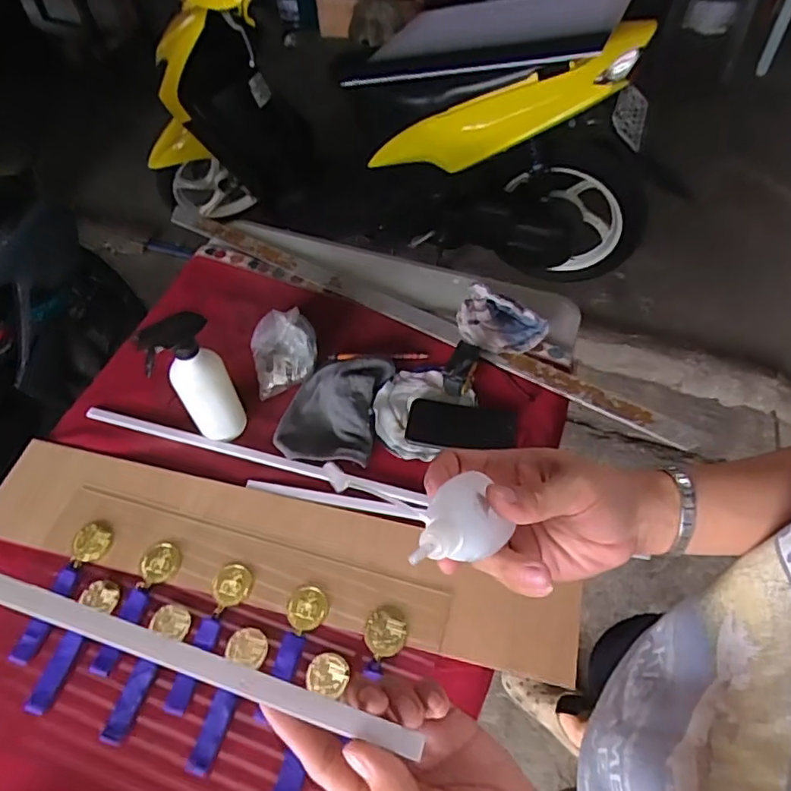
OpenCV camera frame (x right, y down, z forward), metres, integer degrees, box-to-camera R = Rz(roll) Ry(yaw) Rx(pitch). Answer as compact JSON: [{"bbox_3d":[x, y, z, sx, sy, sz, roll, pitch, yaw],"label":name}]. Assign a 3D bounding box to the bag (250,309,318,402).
[{"bbox_3d":[-0.173,-0.072,0.872,0.102,0.080,0.097,-11,54,-5],"label":"bag"}]

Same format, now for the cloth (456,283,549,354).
[{"bbox_3d":[0.160,-0.117,0.899,0.142,0.053,0.094,28,60,22],"label":"cloth"}]

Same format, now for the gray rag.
[{"bbox_3d":[-0.092,0.013,0.842,0.145,0.039,0.185,9,55,10],"label":"gray rag"}]

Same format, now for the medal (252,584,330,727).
[{"bbox_3d":[-0.117,0.298,0.663,0.048,0.014,0.148,15,56,-3],"label":"medal"}]

